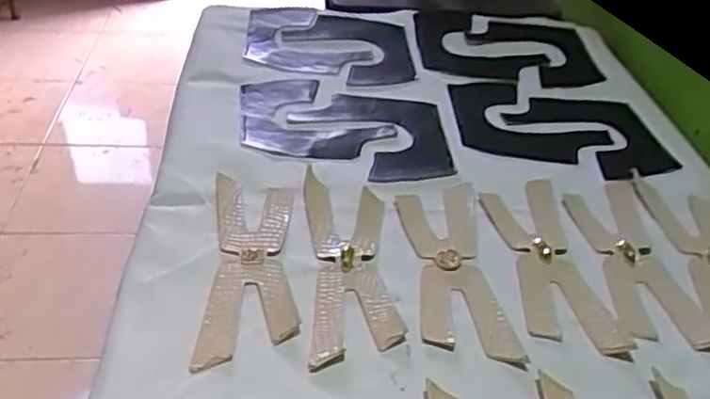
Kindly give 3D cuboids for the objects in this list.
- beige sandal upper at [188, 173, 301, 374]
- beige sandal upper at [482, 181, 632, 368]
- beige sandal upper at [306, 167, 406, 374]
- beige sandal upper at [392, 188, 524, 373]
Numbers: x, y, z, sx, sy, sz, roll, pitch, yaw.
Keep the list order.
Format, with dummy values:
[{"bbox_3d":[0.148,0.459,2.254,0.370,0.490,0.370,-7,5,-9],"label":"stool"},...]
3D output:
[{"bbox_3d":[-0.091,0.053,0.606,0.077,0.005,0.231,0,38,-4],"label":"beige sandal upper"},{"bbox_3d":[0.174,0.052,0.628,0.077,0.009,0.227,-1,39,-5],"label":"beige sandal upper"},{"bbox_3d":[-0.004,0.049,0.615,0.073,0.008,0.236,-1,38,-4],"label":"beige sandal upper"},{"bbox_3d":[0.087,0.055,0.614,0.075,0.008,0.226,0,38,-4],"label":"beige sandal upper"}]

